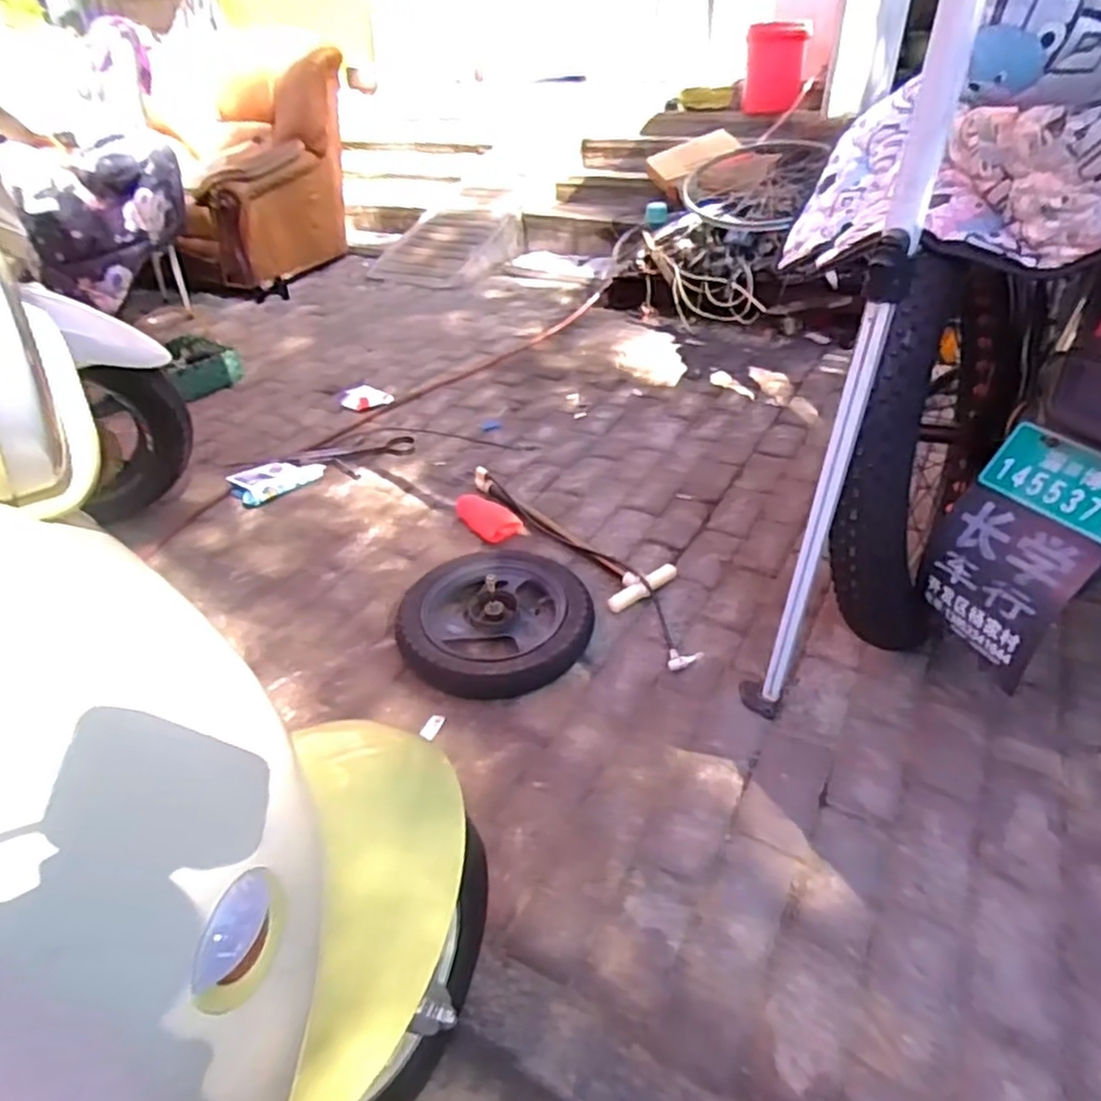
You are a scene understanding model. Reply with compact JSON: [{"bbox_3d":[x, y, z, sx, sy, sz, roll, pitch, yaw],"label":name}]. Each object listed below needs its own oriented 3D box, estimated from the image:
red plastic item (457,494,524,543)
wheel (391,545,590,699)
[{"bbox_3d":[-0.143,-0.077,1.626,0.101,0.036,0.179,-26,42,-29],"label":"red plastic item"},{"bbox_3d":[-0.105,0.122,1.313,0.354,0.084,0.347,-19,39,-22],"label":"wheel"}]

